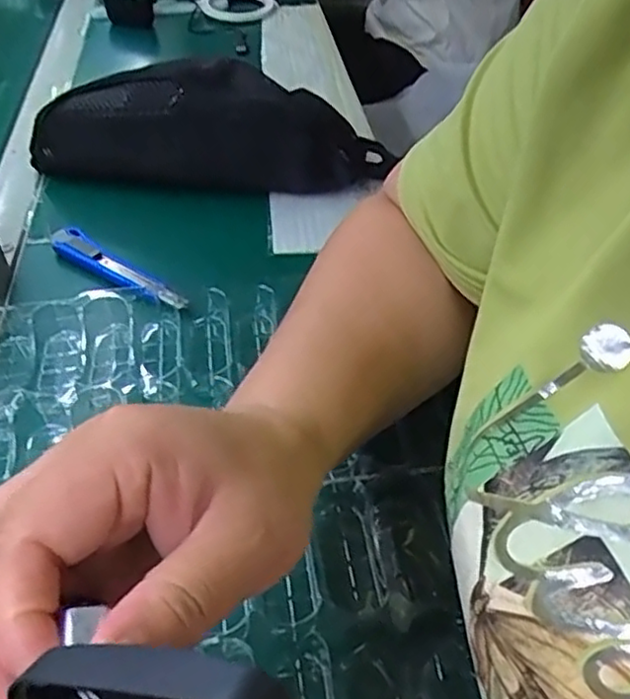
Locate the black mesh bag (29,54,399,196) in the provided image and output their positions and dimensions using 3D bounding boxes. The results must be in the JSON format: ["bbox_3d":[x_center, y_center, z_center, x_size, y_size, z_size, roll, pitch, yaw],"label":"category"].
[{"bbox_3d":[-0.106,-0.194,0.607,0.279,0.082,0.114,8,43,9],"label":"black mesh bag"}]

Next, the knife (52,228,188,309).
[{"bbox_3d":[-0.146,-0.063,0.510,0.137,0.015,0.027,29,50,28],"label":"knife"}]

